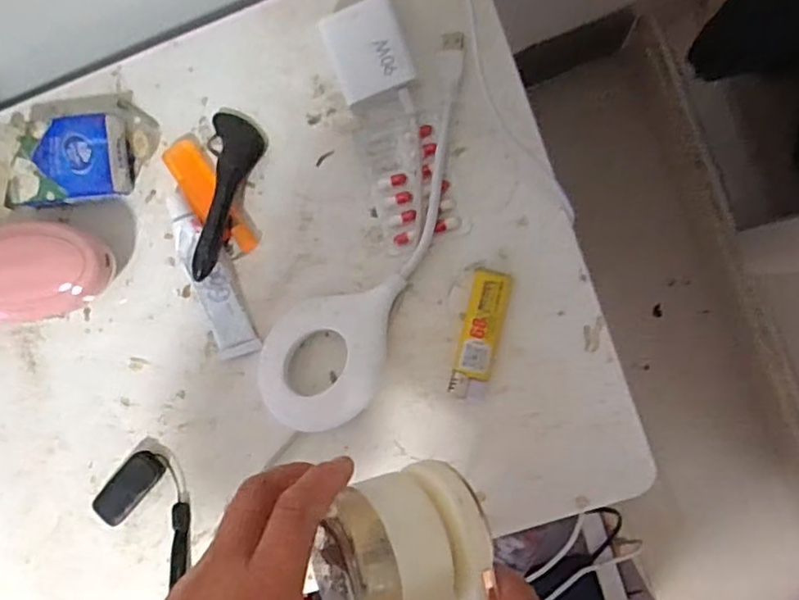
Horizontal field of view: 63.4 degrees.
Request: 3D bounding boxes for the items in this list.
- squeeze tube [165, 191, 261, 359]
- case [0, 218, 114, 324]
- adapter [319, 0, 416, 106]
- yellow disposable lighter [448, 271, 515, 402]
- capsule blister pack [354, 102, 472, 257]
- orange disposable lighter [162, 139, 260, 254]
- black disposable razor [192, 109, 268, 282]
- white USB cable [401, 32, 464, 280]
[{"bbox_3d":[-0.128,-0.016,0.433,0.032,0.019,0.114,-22,88,7],"label":"squeeze tube"},{"bbox_3d":[-0.244,-0.019,0.428,0.112,0.049,0.064,-11,89,7],"label":"case"},{"bbox_3d":[-0.019,-0.154,0.407,0.045,0.032,0.053,-21,88,7],"label":"adapter"},{"bbox_3d":[0.052,0.023,0.411,0.025,0.011,0.081,13,92,7],"label":"yellow disposable lighter"},{"bbox_3d":[0.007,-0.080,0.417,0.053,0.009,0.091,-14,89,7],"label":"capsule blister pack"},{"bbox_3d":[-0.127,-0.069,0.430,0.024,0.015,0.089,-38,86,6],"label":"orange disposable lighter"},{"bbox_3d":[-0.111,-0.070,0.423,0.034,0.029,0.112,2,91,7],"label":"black disposable razor"},{"bbox_3d":[0.022,-0.092,0.412,0.017,0.011,0.157,10,92,7],"label":"white USB cable"}]

